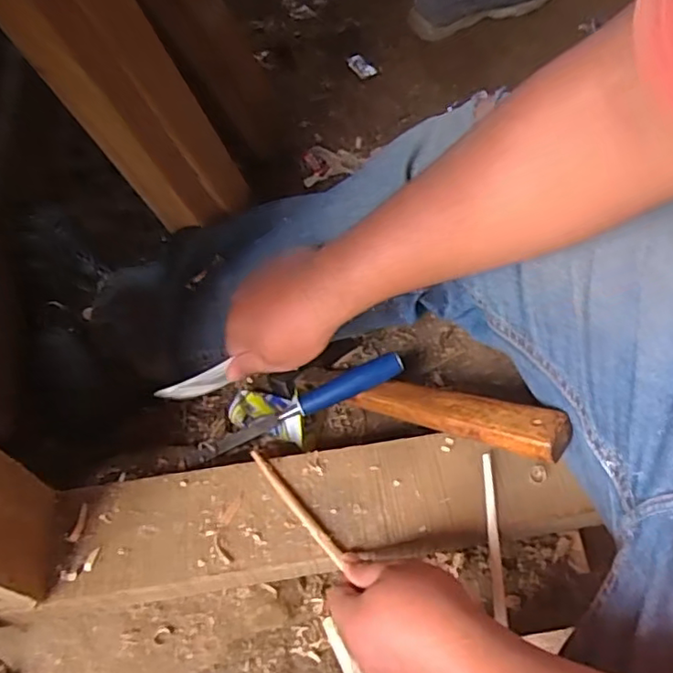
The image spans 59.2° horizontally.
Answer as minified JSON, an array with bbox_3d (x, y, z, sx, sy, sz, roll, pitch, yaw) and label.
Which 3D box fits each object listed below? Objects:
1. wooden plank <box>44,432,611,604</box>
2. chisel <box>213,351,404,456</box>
[{"bbox_3d":[-0.013,0.144,0.500,0.430,0.021,0.097,-8,58,-3],"label":"wooden plank"},{"bbox_3d":[-0.027,0.064,0.575,0.195,0.018,0.021,-26,60,2],"label":"chisel"}]

